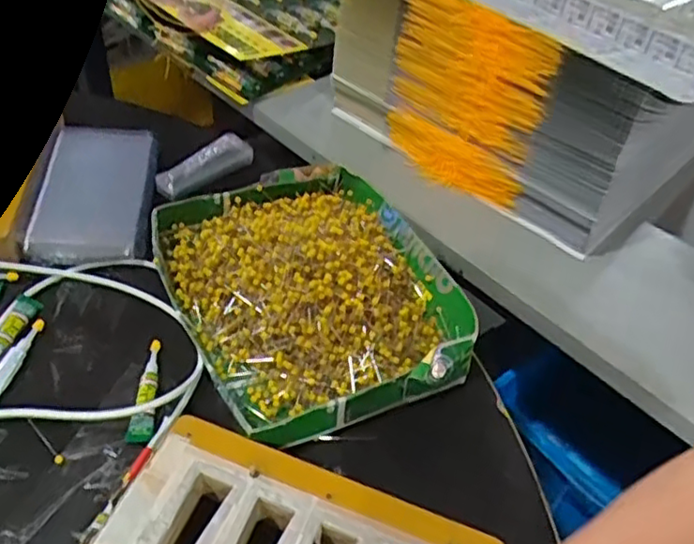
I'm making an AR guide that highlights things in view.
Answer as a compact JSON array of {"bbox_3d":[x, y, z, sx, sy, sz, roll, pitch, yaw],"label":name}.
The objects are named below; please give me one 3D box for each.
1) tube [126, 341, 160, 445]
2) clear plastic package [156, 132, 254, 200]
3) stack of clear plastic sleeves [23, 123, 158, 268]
[{"bbox_3d":[-0.143,0.085,0.490,0.017,0.011,0.083,4,46,-2],"label":"tube"},{"bbox_3d":[-0.142,-0.105,0.669,0.035,0.025,0.097,37,53,27],"label":"clear plastic package"},{"bbox_3d":[-0.230,-0.074,0.620,0.095,0.030,0.168,-2,46,-8],"label":"stack of clear plastic sleeves"}]

